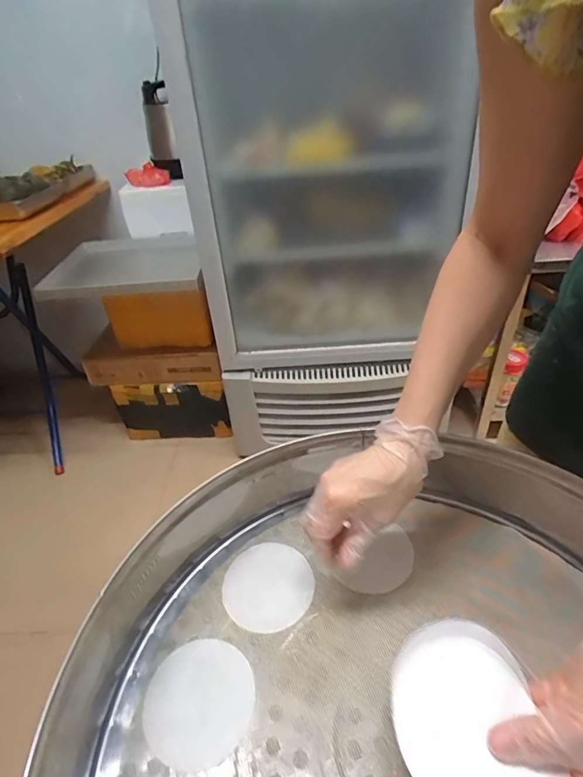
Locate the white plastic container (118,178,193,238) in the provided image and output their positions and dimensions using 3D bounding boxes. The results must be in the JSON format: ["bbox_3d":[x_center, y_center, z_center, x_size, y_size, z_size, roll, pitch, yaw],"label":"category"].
[{"bbox_3d":[-0.387,-0.512,1.259,0.182,0.125,0.050,-18,39,-16],"label":"white plastic container"}]

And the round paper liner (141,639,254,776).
[{"bbox_3d":[-0.081,0.275,0.387,0.094,0.006,0.094,-3,37,2],"label":"round paper liner"}]

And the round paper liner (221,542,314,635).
[{"bbox_3d":[-0.026,0.210,0.467,0.092,0.007,0.090,-3,37,2],"label":"round paper liner"}]

